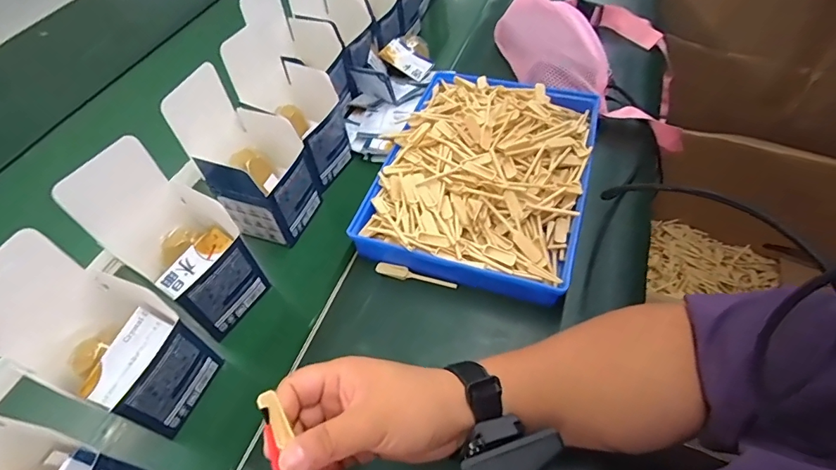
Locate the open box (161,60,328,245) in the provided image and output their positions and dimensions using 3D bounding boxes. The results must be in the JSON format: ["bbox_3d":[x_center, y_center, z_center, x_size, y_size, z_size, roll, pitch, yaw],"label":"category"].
[{"bbox_3d":[-0.183,-0.082,0.486,0.106,0.167,0.100,14,54,16],"label":"open box"}]

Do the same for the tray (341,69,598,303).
[{"bbox_3d":[0.083,-0.092,0.532,0.230,0.056,0.309,13,53,16],"label":"tray"}]

